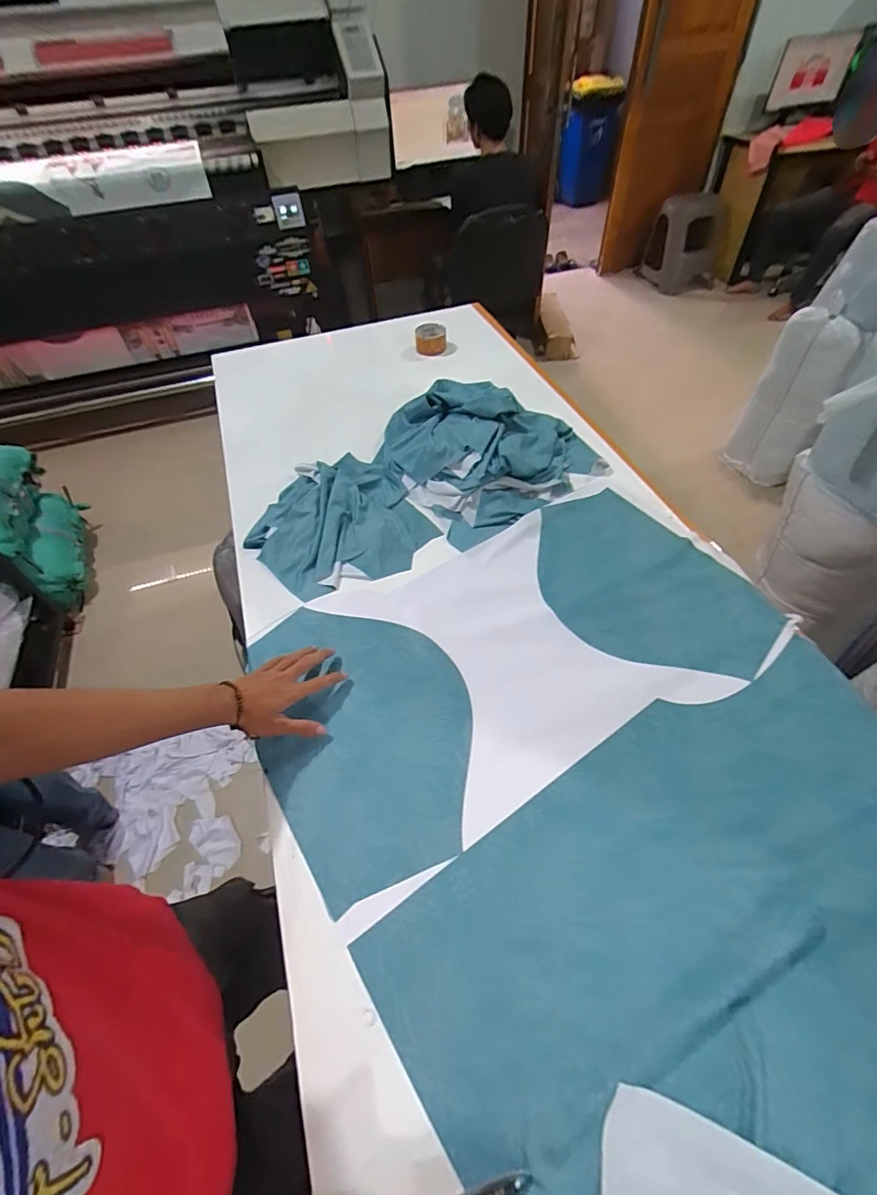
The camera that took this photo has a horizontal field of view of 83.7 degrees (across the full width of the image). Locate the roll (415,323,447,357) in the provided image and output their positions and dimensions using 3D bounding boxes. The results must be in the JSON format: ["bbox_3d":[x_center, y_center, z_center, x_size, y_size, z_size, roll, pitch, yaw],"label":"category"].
[{"bbox_3d":[-0.019,-0.682,1.295,0.078,0.060,0.078,-2,52,2],"label":"roll"}]

